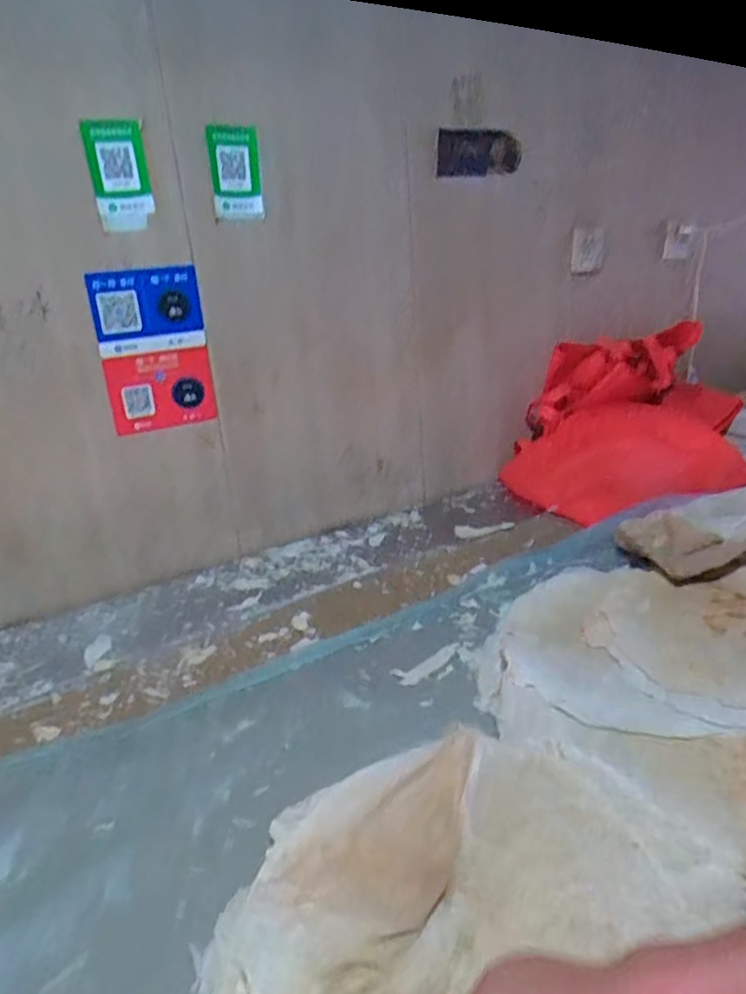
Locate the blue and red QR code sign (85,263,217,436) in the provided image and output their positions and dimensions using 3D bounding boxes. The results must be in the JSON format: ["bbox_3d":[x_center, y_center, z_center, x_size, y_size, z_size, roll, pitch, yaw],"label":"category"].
[{"bbox_3d":[-0.336,-0.228,1.023,0.159,0.238,0.012,-15,26,-24],"label":"blue and red QR code sign"}]

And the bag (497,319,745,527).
[{"bbox_3d":[0.528,-0.153,1.396,0.478,0.314,0.262,-13,22,-21],"label":"bag"}]

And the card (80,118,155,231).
[{"bbox_3d":[-0.355,-0.451,0.929,0.079,0.138,0.011,-16,28,-28],"label":"card"}]

